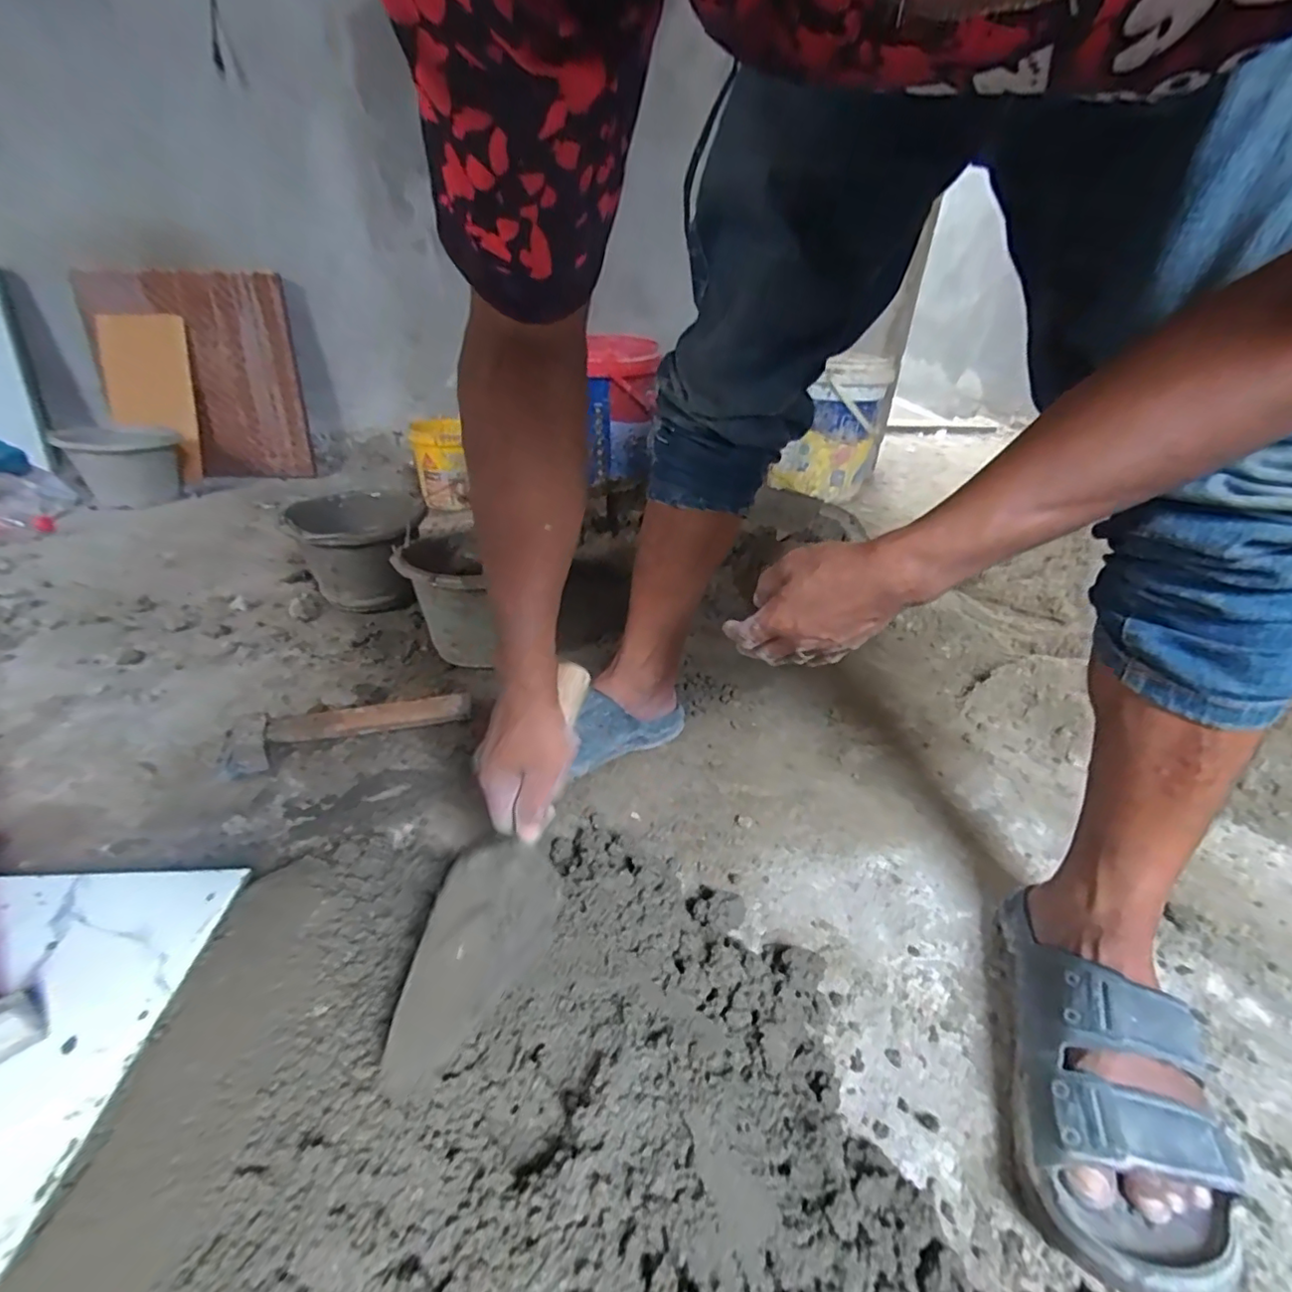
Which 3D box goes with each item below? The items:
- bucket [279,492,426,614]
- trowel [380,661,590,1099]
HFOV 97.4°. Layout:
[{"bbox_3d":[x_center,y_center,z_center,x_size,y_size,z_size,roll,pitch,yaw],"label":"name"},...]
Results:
[{"bbox_3d":[-0.484,-0.163,0.981,0.200,0.161,0.243,-6,32,-15],"label":"bucket"},{"bbox_3d":[-0.099,0.151,0.426,0.090,0.044,0.297,11,56,13],"label":"trowel"}]

